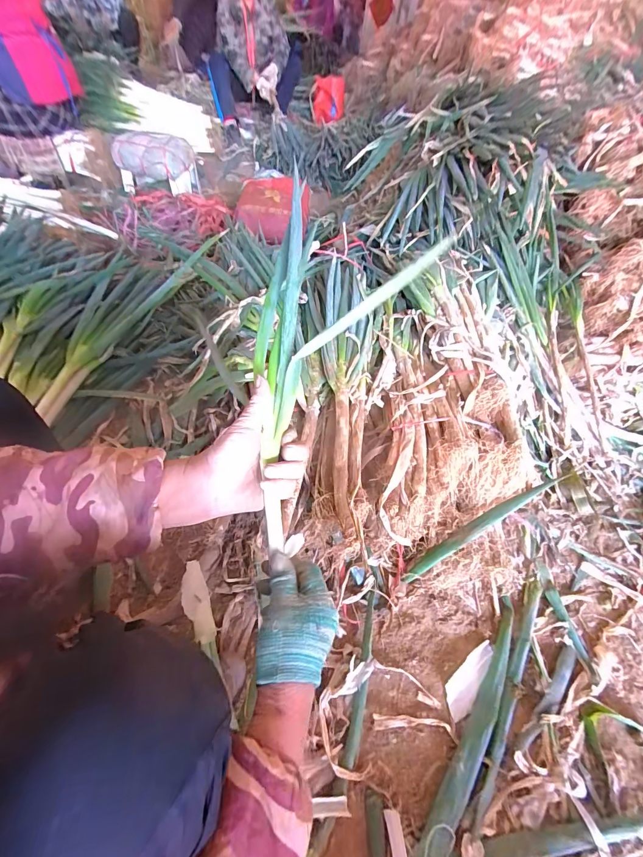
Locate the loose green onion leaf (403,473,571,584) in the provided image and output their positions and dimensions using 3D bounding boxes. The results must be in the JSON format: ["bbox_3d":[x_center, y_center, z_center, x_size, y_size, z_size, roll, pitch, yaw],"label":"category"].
[{"bbox_3d":[0.341,0.216,0.757,0.390,0.017,0.032,-36,57,7],"label":"loose green onion leaf"}]

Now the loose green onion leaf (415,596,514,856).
[{"bbox_3d":[0.279,0.544,0.629,0.046,0.021,0.491,33,55,16],"label":"loose green onion leaf"}]

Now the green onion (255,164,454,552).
[{"bbox_3d":[-0.026,-0.104,0.428,0.221,0.051,0.448,27,73,-2],"label":"green onion"}]

